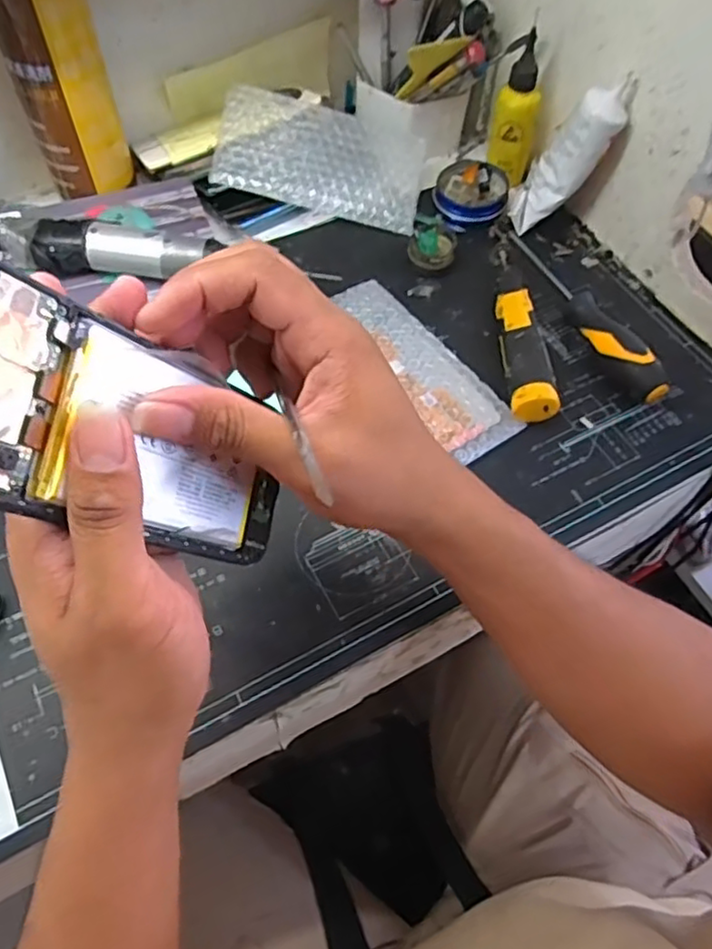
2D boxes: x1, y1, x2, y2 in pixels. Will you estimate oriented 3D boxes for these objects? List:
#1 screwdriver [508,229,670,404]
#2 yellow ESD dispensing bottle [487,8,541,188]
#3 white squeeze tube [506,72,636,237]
[{"bbox_3d":[0.179,-0.131,0.491,0.036,0.029,0.187,-21,64,-14],"label":"screwdriver"},{"bbox_3d":[0.137,-0.302,0.535,0.041,0.117,0.034,15,61,5],"label":"yellow ESD dispensing bottle"},{"bbox_3d":[0.166,-0.250,0.506,0.032,0.126,0.035,17,59,-17],"label":"white squeeze tube"}]

